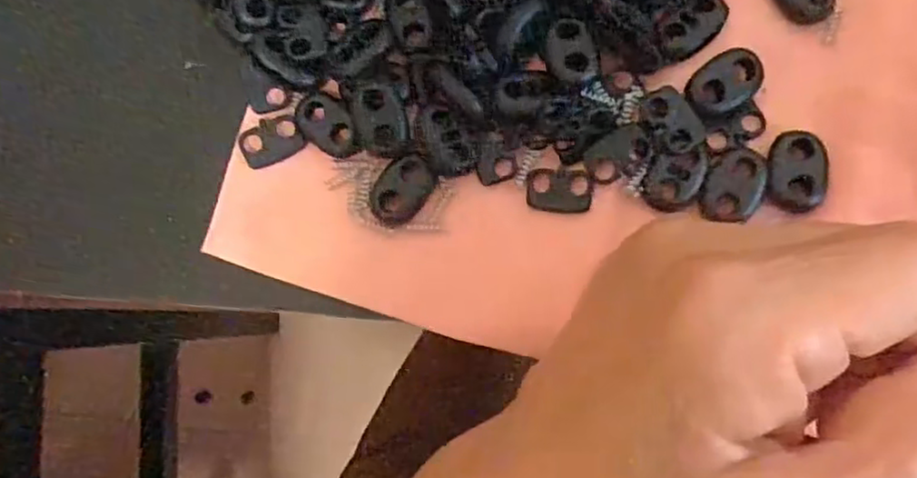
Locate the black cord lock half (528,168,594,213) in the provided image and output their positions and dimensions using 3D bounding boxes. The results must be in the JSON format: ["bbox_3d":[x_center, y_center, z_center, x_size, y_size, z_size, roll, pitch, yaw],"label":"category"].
[{"bbox_3d":[0.028,-0.013,0.193,0.018,0.004,0.011,5,86,8],"label":"black cord lock half"}]

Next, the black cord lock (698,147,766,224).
[{"bbox_3d":[0.074,-0.015,0.185,0.015,0.004,0.021,20,88,9],"label":"black cord lock"}]

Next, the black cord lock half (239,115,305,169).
[{"bbox_3d":[-0.055,-0.029,0.201,0.017,0.004,0.012,-28,82,4],"label":"black cord lock half"}]

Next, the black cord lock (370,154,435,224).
[{"bbox_3d":[-0.016,-0.015,0.198,0.015,0.004,0.020,42,91,9],"label":"black cord lock"}]

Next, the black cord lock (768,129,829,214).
[{"bbox_3d":[0.090,-0.018,0.183,0.015,0.004,0.021,3,85,7],"label":"black cord lock"}]

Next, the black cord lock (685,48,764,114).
[{"bbox_3d":[0.073,-0.043,0.187,0.020,0.004,0.015,-41,81,2],"label":"black cord lock"}]

